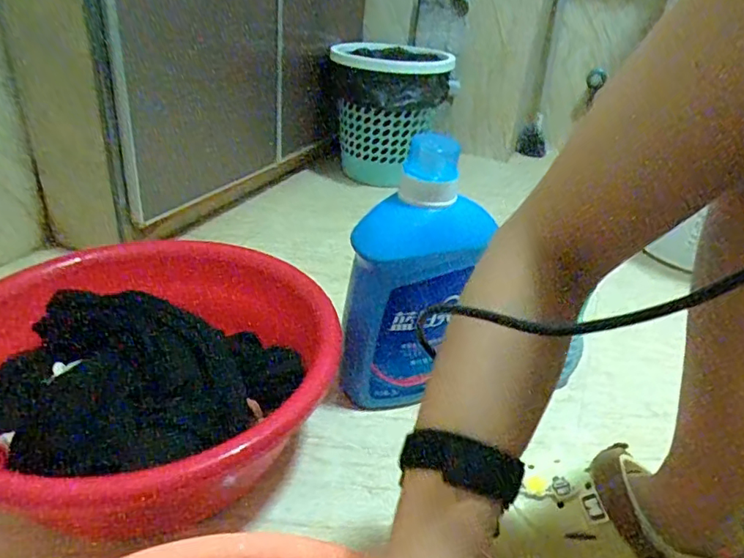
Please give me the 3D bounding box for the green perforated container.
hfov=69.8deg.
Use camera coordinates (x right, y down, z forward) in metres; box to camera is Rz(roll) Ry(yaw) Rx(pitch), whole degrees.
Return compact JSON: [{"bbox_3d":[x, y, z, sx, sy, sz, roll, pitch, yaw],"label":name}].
[{"bbox_3d":[0.036,-0.362,1.193,0.253,0.275,0.212,4,30,-4],"label":"green perforated container"}]

